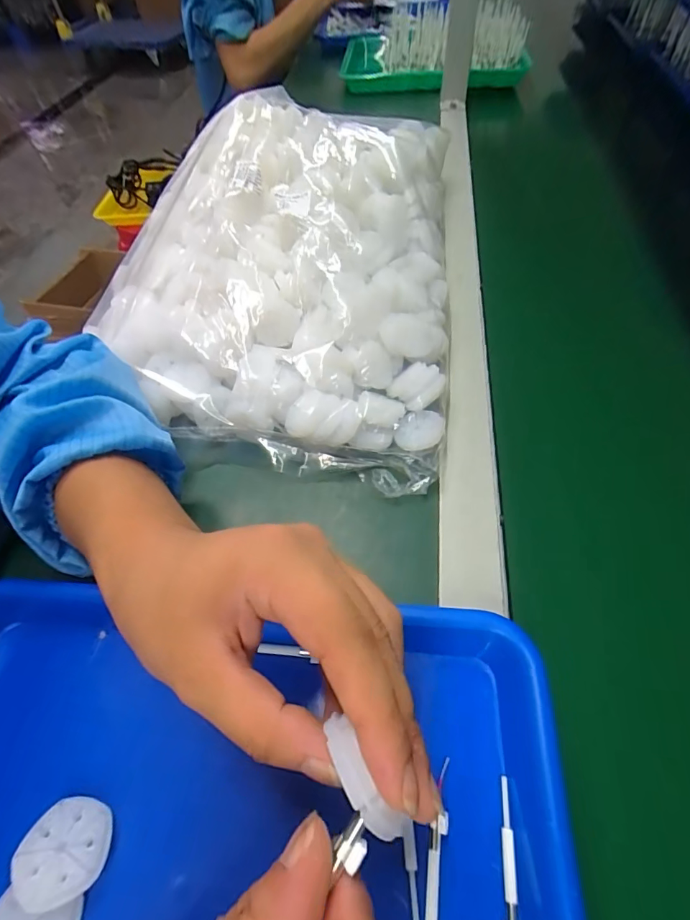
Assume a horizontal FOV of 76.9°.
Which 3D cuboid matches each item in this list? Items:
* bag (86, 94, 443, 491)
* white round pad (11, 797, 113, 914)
[{"bbox_3d":[-0.056,-0.187,0.390,0.293,0.089,0.405,5,56,7],"label":"bag"},{"bbox_3d":[-0.127,0.176,0.196,0.038,0.004,0.037,4,41,-4],"label":"white round pad"}]

